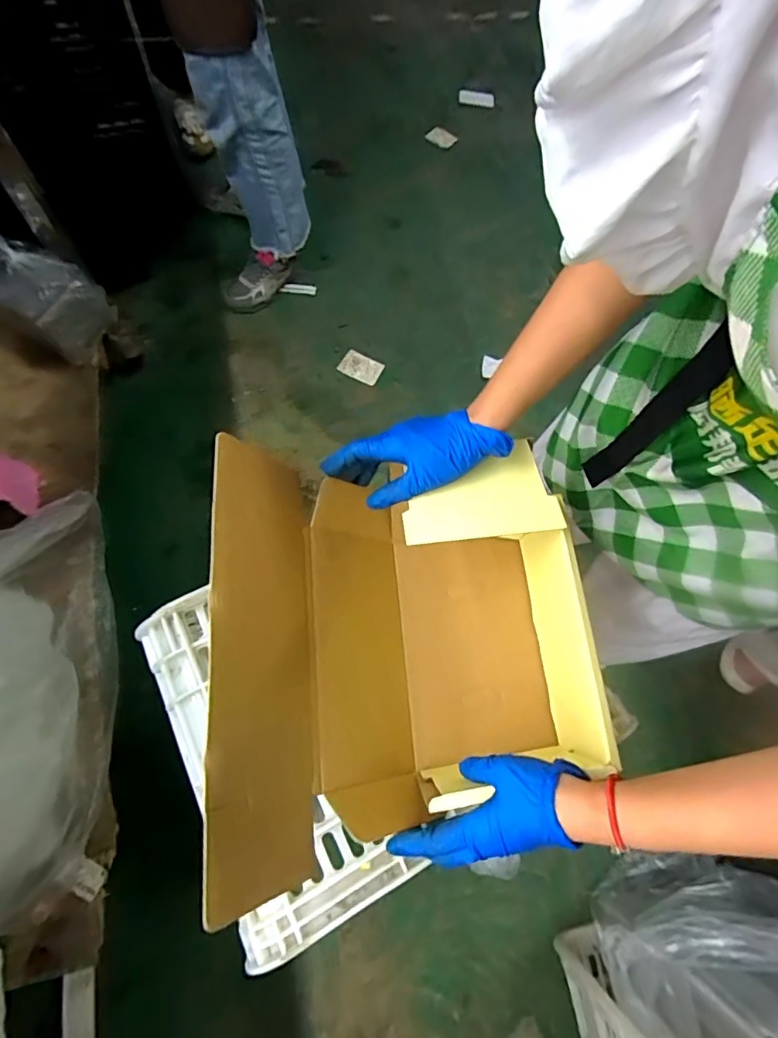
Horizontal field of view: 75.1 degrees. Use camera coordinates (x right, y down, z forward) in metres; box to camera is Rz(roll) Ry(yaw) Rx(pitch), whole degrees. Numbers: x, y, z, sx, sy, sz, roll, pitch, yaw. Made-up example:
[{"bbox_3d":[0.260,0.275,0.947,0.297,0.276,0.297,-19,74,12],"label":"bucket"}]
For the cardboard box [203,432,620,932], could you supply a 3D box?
[{"bbox_3d":[0.012,0.100,0.427,0.264,0.180,0.290,-6,70,-3],"label":"cardboard box"}]

